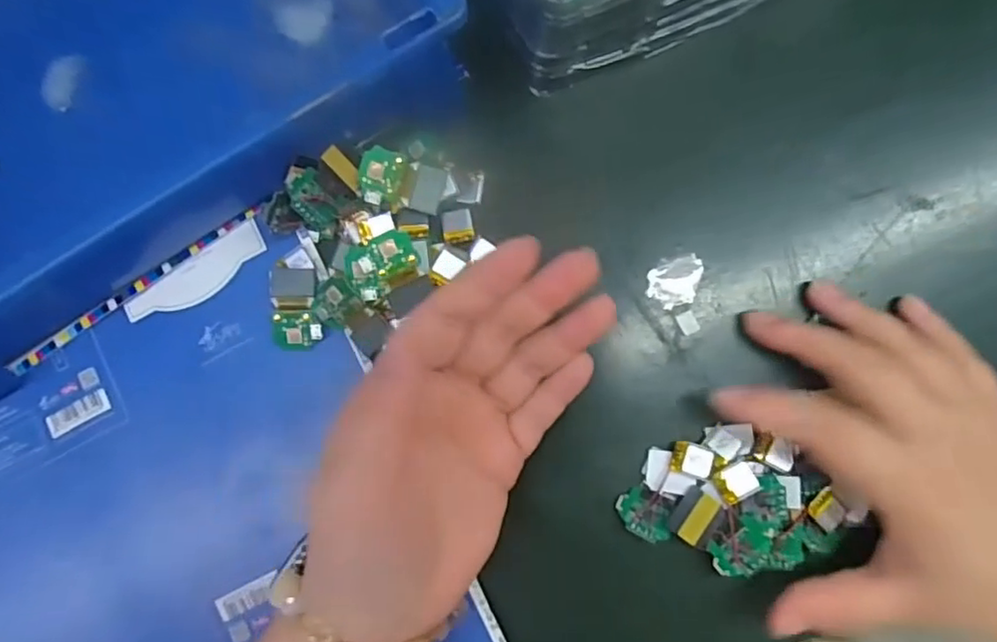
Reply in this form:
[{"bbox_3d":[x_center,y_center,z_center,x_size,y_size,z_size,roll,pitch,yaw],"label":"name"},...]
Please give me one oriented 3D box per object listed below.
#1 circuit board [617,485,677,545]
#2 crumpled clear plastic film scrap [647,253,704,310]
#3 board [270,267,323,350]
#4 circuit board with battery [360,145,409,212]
[{"bbox_3d":[0.066,0.085,0.281,0.023,0.011,0.021,25,87,6],"label":"circuit board"},{"bbox_3d":[0.083,-0.018,0.293,0.027,0.004,0.021,-20,83,2],"label":"crumpled clear plastic film scrap"},{"bbox_3d":[-0.095,-0.006,0.297,0.023,0.007,0.038,-4,84,4],"label":"board"},{"bbox_3d":[-0.054,-0.066,0.292,0.019,0.011,0.026,11,85,5],"label":"circuit board with battery"}]

